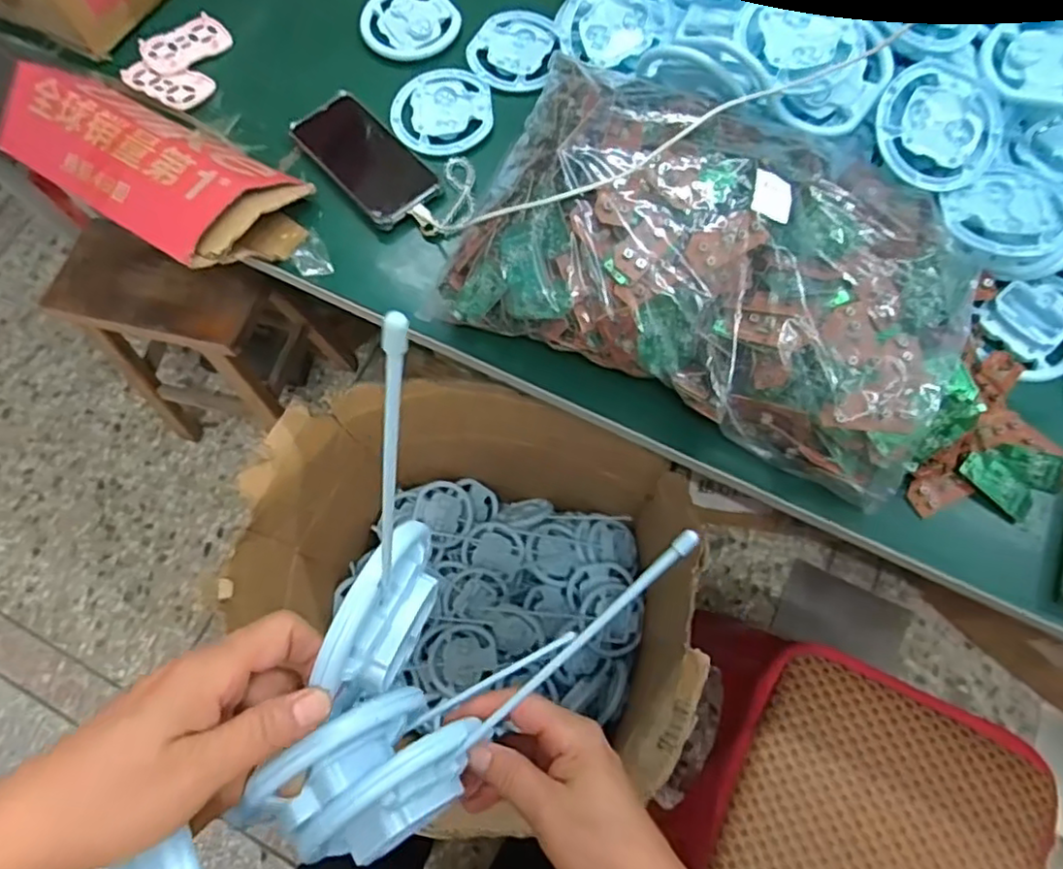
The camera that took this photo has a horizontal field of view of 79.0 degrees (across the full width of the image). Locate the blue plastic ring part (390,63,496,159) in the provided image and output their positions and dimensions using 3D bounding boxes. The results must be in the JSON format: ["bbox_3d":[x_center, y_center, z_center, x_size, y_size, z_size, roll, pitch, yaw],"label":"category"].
[{"bbox_3d":[-0.092,-0.332,0.660,0.100,0.006,0.114,-4,71,1],"label":"blue plastic ring part"}]

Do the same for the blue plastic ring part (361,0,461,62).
[{"bbox_3d":[-0.133,-0.449,0.698,0.098,0.008,0.108,-30,73,-8],"label":"blue plastic ring part"}]

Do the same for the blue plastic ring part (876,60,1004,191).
[{"bbox_3d":[0.349,-0.266,0.553,0.105,0.020,0.105,0,89,-8],"label":"blue plastic ring part"}]

